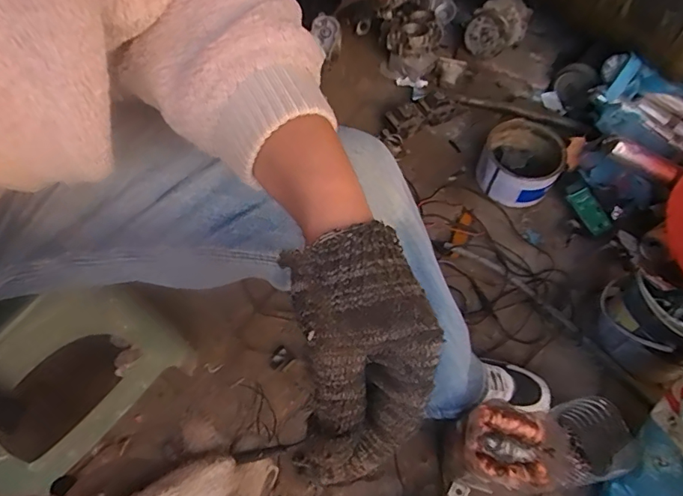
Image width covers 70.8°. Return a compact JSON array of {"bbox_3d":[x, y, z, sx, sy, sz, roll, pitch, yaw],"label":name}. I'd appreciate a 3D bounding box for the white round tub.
[{"bbox_3d":[0.355,-0.171,0.960,0.152,0.081,0.162,1,57,-1],"label":"white round tub"}]

